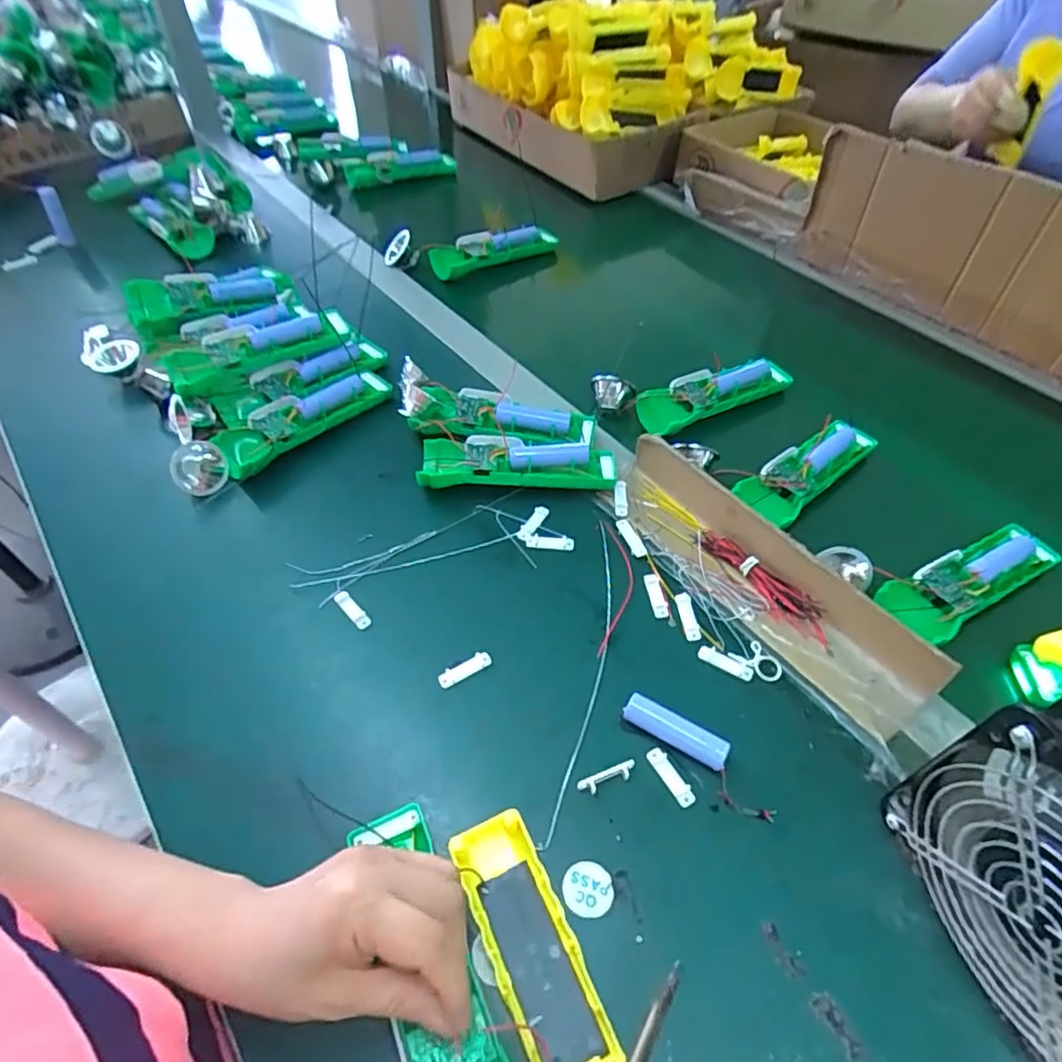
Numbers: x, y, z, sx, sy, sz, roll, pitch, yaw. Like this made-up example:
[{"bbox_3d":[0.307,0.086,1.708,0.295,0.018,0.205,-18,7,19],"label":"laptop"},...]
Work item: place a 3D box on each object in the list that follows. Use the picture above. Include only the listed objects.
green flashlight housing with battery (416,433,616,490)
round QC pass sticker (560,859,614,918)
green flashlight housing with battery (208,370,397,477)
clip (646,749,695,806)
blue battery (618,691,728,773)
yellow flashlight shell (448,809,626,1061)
[{"bbox_3d":[-0.011,-0.059,0.539,0.161,0.027,0.049,0,51,2],"label":"green flashlight housing with battery"},{"bbox_3d":[0.031,0.197,0.352,0.026,0.004,0.026,-1,51,1],"label":"round QC pass sticker"},{"bbox_3d":[-0.206,-0.107,0.585,0.162,0.026,0.047,-36,59,-24],"label":"green flashlight housing with battery"},{"bbox_3d":[0.086,0.149,0.389,0.011,0.004,0.037,-27,56,-19],"label":"clip"},{"bbox_3d":[0.090,0.126,0.401,0.066,0.016,0.017,27,57,21],"label":"blue battery"},{"bbox_3d":[0.010,0.223,0.317,0.043,0.019,0.162,-25,52,-17],"label":"yellow flashlight shell"}]

